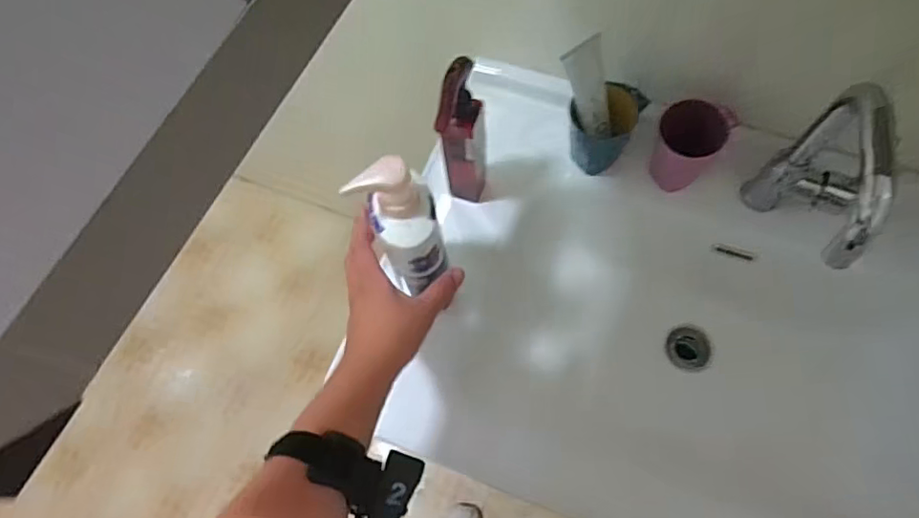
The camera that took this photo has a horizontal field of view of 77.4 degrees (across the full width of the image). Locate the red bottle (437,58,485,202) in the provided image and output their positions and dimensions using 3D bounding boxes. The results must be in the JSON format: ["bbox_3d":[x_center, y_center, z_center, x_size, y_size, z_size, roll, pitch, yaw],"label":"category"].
[{"bbox_3d":[0.005,-0.126,0.632,0.047,0.213,0.058,4,68,4],"label":"red bottle"}]

